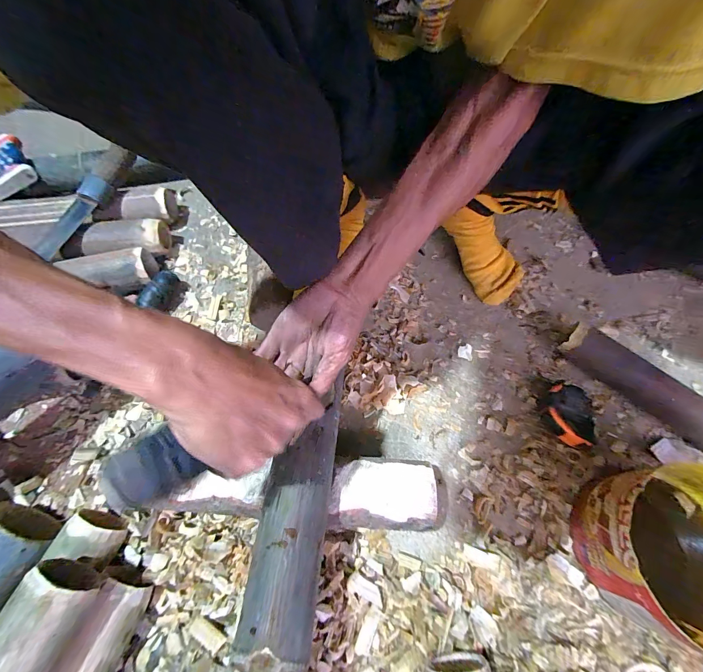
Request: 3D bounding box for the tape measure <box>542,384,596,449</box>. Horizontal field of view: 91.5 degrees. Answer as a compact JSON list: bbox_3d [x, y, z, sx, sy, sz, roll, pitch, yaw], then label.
[{"bbox_3d":[0.278,0.098,0.434,0.059,0.042,0.067,21,62,12],"label":"tape measure"}]

